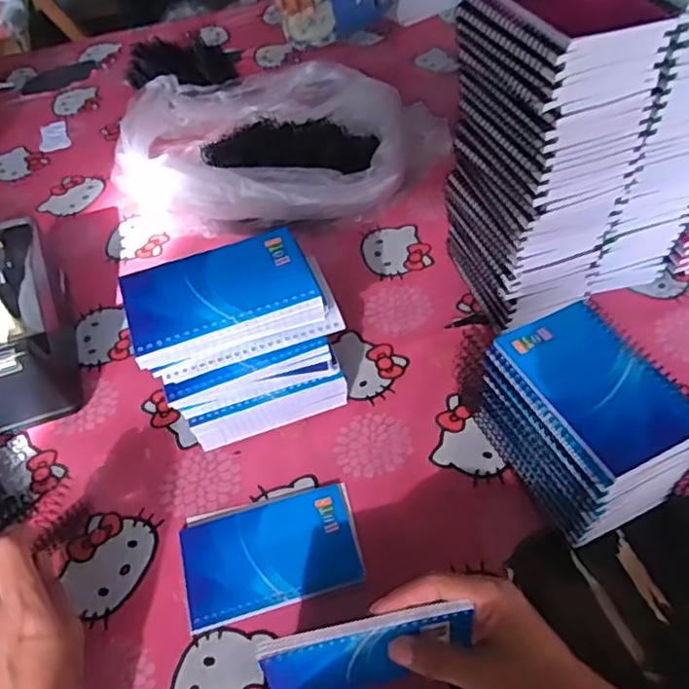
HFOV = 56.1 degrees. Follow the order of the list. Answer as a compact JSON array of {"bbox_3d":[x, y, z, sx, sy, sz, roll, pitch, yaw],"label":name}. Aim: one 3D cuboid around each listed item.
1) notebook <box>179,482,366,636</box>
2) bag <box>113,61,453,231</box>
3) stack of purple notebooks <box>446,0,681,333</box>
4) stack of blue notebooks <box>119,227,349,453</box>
[{"bbox_3d":[-0.056,0.156,0.491,0.131,0.009,0.086,-14,50,-7],"label":"notebook"},{"bbox_3d":[-0.079,-0.232,0.769,0.354,0.098,0.249,2,50,7],"label":"bag"},{"bbox_3d":[0.163,-0.149,0.550,0.097,0.282,0.127,-20,50,-12],"label":"stack of purple notebooks"},{"bbox_3d":[-0.077,0.010,0.514,0.139,0.165,0.076,-19,50,-11],"label":"stack of blue notebooks"}]

